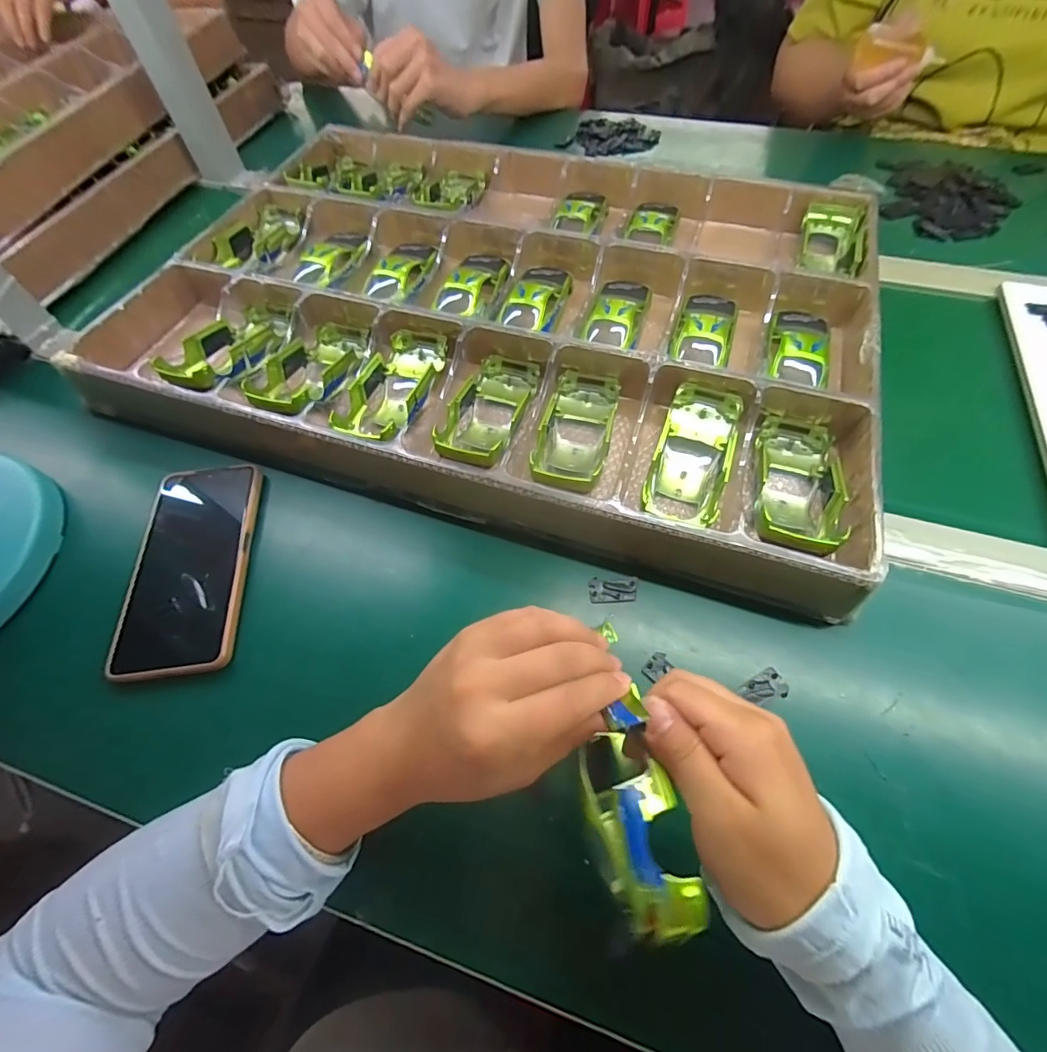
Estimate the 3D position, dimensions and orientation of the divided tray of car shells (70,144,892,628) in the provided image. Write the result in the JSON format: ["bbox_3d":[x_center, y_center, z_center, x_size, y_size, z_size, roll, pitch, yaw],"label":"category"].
[{"bbox_3d":[-0.025,-0.226,0.454,0.646,0.051,0.462,15,62,11],"label":"divided tray of car shells"}]

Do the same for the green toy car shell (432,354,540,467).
[{"bbox_3d":[-0.026,-0.093,0.397,0.054,0.037,0.133,14,48,9],"label":"green toy car shell"}]

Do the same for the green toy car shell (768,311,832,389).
[{"bbox_3d":[0.242,-0.163,0.415,0.048,0.024,0.097,17,63,12],"label":"green toy car shell"}]

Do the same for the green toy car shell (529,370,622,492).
[{"bbox_3d":[0.042,-0.073,0.380,0.055,0.039,0.135,13,51,9],"label":"green toy car shell"}]

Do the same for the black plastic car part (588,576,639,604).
[{"bbox_3d":[0.064,0.045,0.338,0.034,0.004,0.018,-1,60,2],"label":"black plastic car part"}]

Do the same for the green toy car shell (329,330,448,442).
[{"bbox_3d":[-0.109,-0.118,0.408,0.058,0.043,0.132,10,61,8],"label":"green toy car shell"}]

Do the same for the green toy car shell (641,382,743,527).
[{"bbox_3d":[0.129,-0.056,0.365,0.053,0.030,0.118,18,63,12],"label":"green toy car shell"}]

